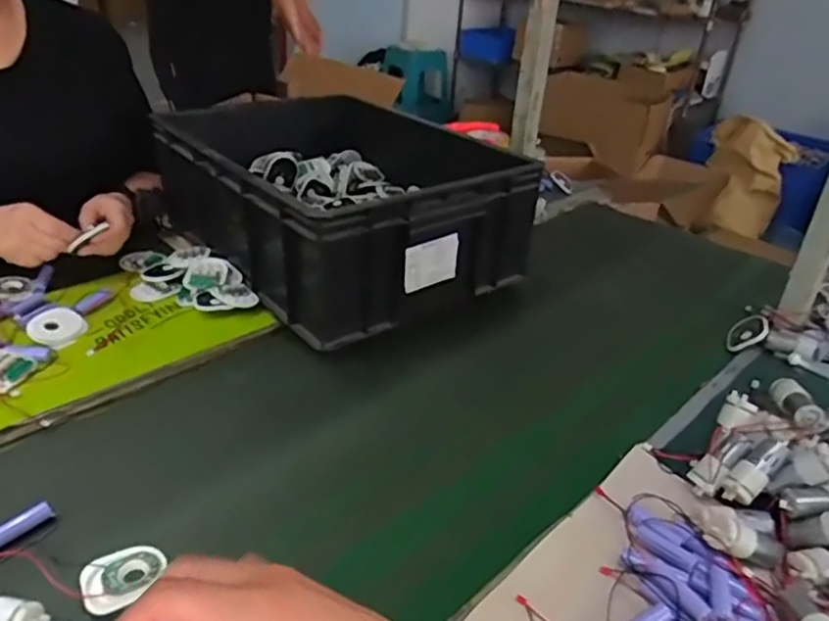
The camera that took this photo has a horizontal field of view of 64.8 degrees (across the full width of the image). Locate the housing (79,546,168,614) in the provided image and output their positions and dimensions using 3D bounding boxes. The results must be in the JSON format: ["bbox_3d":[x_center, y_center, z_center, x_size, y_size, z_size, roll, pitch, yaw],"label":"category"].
[{"bbox_3d":[-0.216,0.196,0.484,0.058,0.011,0.042,-21,40,-37],"label":"housing"}]

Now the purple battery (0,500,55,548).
[{"bbox_3d":[-0.307,0.167,0.505,0.014,0.013,0.048,22,35,24],"label":"purple battery"}]

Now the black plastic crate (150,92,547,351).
[{"bbox_3d":[-0.124,-0.190,0.963,0.367,0.163,0.543,-18,39,-34],"label":"black plastic crate"}]

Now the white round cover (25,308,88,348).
[{"bbox_3d":[-0.406,0.018,0.740,0.066,0.009,0.058,27,37,31],"label":"white round cover"}]

